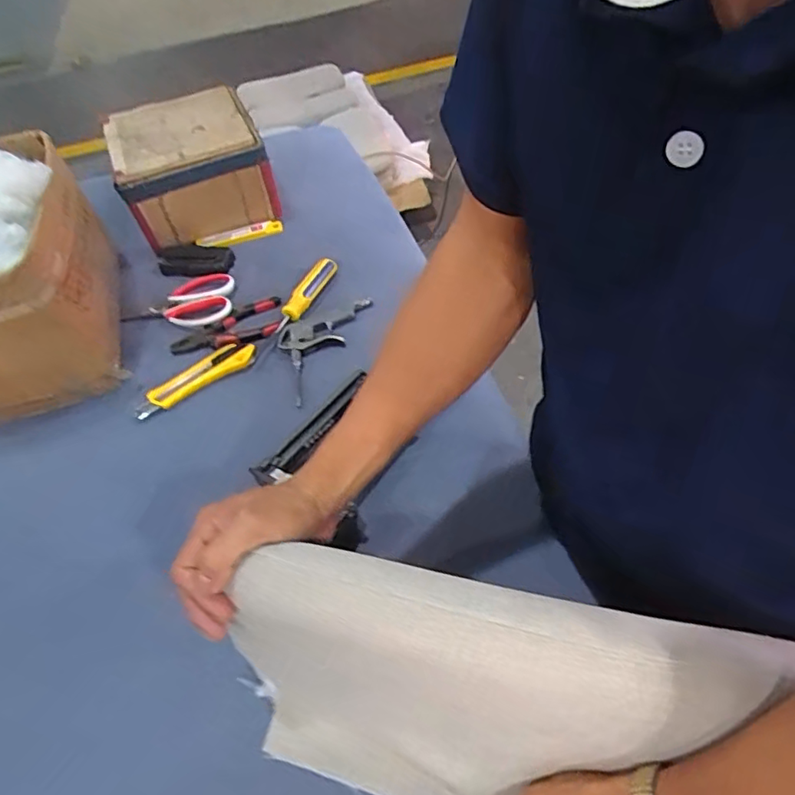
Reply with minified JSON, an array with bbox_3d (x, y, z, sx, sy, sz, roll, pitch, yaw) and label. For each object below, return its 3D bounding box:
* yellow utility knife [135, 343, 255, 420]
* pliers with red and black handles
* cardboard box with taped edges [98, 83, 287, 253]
[{"bbox_3d":[-0.255,-0.027,0.710,0.157,0.012,0.040,-34,56,-19],"label":"yellow utility knife"},{"bbox_3d":[-0.218,-0.087,0.754,0.156,0.014,0.072,-33,56,-18],"label":"pliers with red and black handles"},{"bbox_3d":[-0.323,-0.362,0.901,0.210,0.136,0.213,-22,53,-11],"label":"cardboard box with taped edges"}]

